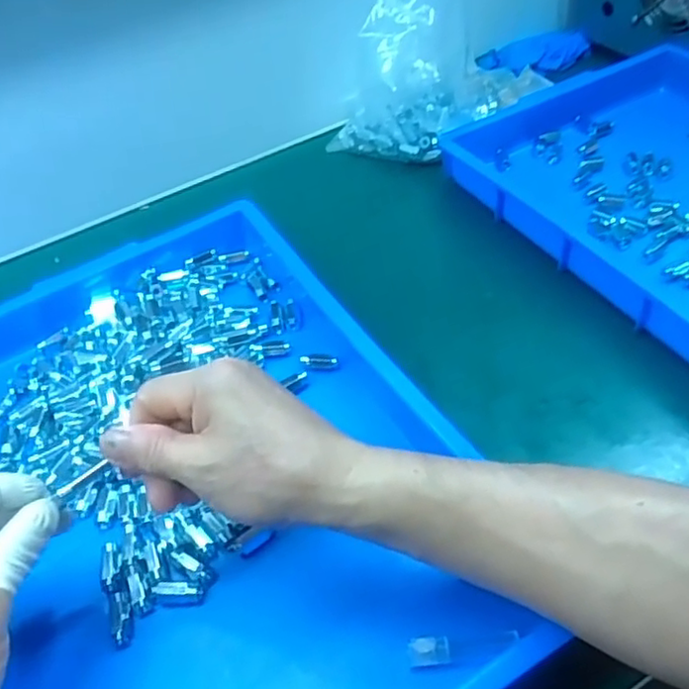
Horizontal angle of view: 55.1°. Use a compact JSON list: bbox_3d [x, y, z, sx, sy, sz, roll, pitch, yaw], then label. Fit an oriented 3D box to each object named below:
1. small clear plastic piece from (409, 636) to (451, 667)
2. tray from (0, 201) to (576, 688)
[{"bbox_3d":[0.043,0.156,0.336,0.020,0.007,0.013,-5,47,3],"label":"small clear plastic piece"},{"bbox_3d":[-0.099,0.077,0.416,0.286,0.062,0.427,-26,50,-15],"label":"tray"}]

